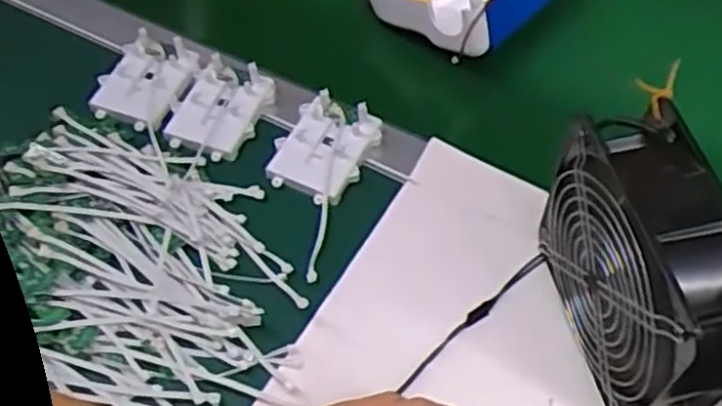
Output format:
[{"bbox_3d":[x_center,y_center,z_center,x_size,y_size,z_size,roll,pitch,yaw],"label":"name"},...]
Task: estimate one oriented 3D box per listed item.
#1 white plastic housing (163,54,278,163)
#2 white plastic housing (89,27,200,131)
[{"bbox_3d":[-0.115,-0.077,0.619,0.065,0.018,0.085,19,57,14],"label":"white plastic housing"},{"bbox_3d":[-0.172,-0.098,0.612,0.061,0.018,0.084,18,57,13],"label":"white plastic housing"}]

